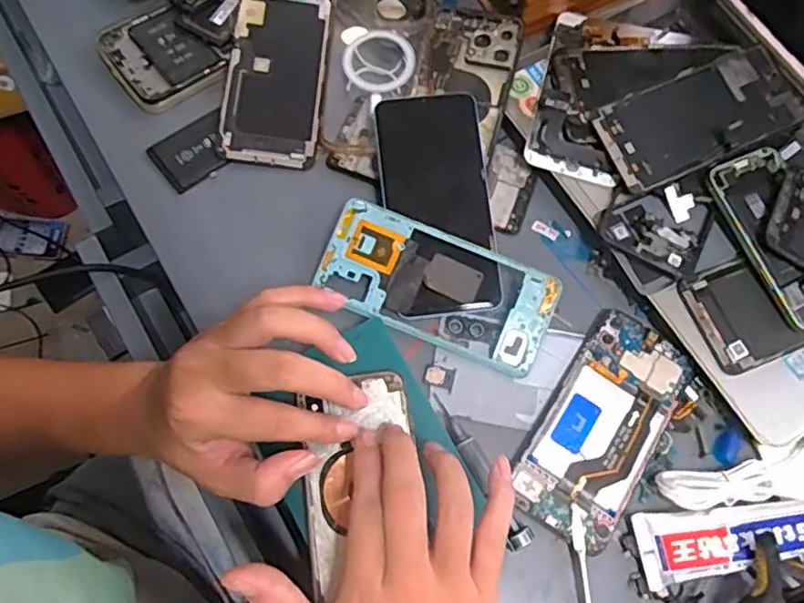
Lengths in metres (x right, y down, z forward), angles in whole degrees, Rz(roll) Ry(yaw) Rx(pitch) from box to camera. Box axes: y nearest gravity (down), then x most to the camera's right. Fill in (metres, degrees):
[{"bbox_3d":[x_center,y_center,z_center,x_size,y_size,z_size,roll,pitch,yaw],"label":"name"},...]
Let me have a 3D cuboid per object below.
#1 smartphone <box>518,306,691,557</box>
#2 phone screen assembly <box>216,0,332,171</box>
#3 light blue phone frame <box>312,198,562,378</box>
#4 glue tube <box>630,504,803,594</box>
[{"bbox_3d":[0.135,0.082,0.412,0.072,0.011,0.153,32,75,9],"label":"smartphone"},{"bbox_3d":[-0.099,-0.176,0.480,0.075,0.012,0.149,5,77,-5],"label":"phone screen assembly"},{"bbox_3d":[0.026,-0.012,0.424,0.161,0.012,0.074,21,74,5],"label":"light blue phone frame"},{"bbox_3d":[0.207,0.145,0.382,0.117,0.022,0.041,-11,74,-4],"label":"glue tube"}]

